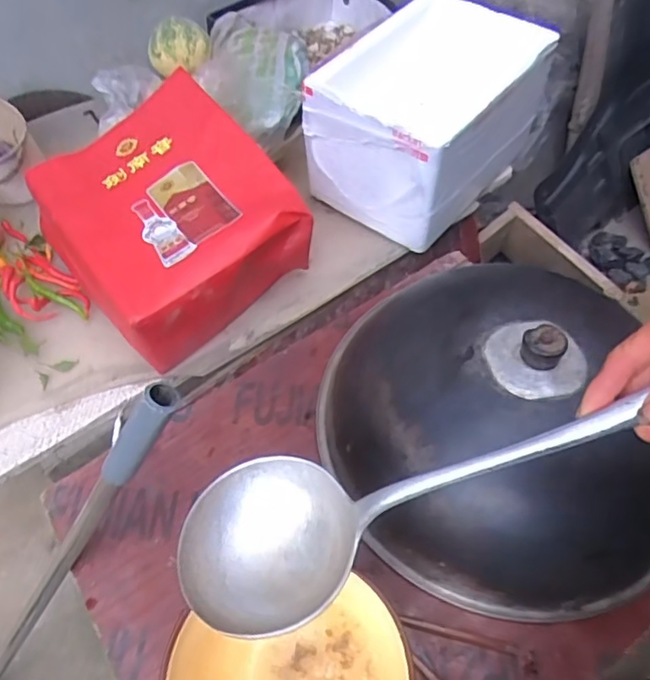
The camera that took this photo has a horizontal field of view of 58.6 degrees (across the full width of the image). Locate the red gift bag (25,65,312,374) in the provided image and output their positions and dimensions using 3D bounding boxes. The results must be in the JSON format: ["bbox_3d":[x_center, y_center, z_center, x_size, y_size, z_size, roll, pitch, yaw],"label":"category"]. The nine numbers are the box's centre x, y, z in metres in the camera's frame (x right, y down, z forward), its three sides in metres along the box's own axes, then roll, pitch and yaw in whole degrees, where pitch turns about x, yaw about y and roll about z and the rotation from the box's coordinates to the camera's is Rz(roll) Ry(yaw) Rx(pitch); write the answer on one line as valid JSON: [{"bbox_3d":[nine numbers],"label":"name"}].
[{"bbox_3d":[-0.221,-0.177,0.837,0.290,0.160,0.338,-34,55,-20],"label":"red gift bag"}]

